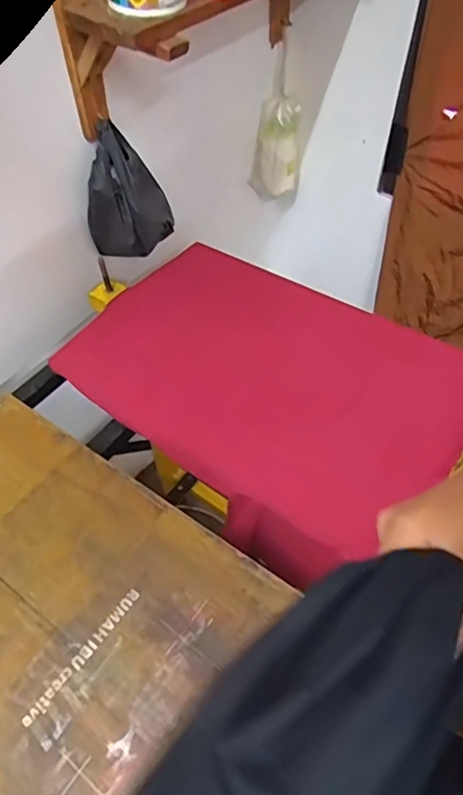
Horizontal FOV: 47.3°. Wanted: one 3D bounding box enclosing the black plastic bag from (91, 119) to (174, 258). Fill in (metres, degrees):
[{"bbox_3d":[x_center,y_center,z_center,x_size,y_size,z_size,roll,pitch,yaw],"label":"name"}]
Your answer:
[{"bbox_3d":[-0.186,-0.368,0.959,0.125,0.213,0.096,14,55,11],"label":"black plastic bag"}]

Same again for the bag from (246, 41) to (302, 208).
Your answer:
[{"bbox_3d":[0.108,-0.634,1.307,0.128,0.321,0.042,-3,53,-1],"label":"bag"}]

